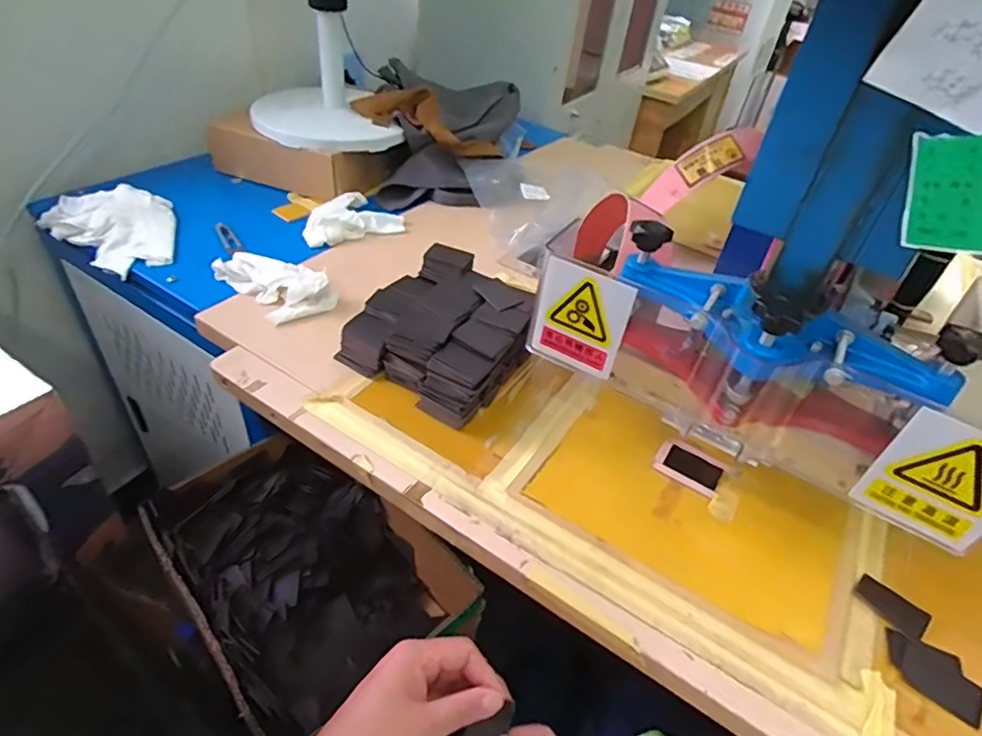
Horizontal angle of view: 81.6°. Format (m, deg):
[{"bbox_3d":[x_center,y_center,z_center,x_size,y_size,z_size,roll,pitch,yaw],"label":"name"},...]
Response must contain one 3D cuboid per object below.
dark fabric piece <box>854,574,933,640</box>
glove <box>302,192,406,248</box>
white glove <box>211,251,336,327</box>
[{"bbox_3d":[0.344,0.204,0.488,0.035,0.004,0.055,-29,52,-35],"label":"dark fabric piece"},{"bbox_3d":[-0.229,-0.245,0.905,0.156,0.031,0.113,-18,46,-27],"label":"glove"},{"bbox_3d":[-0.282,-0.117,0.744,0.145,0.042,0.091,33,47,27],"label":"white glove"}]

